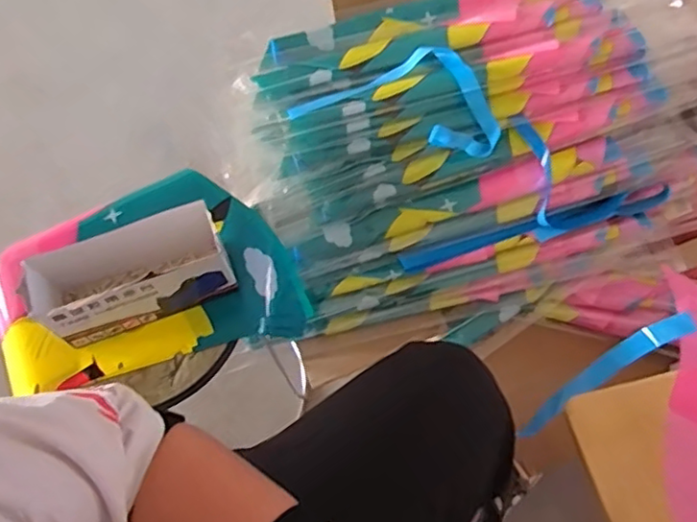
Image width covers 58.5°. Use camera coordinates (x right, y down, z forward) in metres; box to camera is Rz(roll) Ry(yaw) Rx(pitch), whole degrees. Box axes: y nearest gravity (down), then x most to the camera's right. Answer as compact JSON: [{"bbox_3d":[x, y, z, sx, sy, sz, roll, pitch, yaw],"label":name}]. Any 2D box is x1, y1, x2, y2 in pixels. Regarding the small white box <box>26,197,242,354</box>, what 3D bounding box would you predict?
[{"bbox_3d":[-0.249,0.015,0.728,0.214,0.110,0.080,-21,65,-7],"label":"small white box"}]

